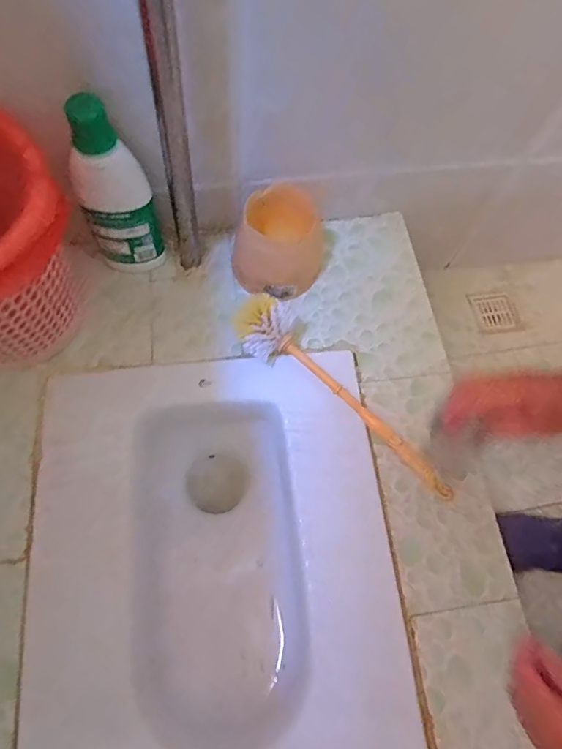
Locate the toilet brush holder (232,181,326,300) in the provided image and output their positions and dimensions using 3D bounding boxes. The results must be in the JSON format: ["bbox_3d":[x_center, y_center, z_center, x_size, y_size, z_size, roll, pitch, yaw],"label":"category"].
[{"bbox_3d":[0.001,-0.191,0.639,0.125,0.106,0.135,19,68,4],"label":"toilet brush holder"}]

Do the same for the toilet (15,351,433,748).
[{"bbox_3d":[-0.077,0.256,0.608,0.422,0.188,0.510,-6,69,-6],"label":"toilet"}]

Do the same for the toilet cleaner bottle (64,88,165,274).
[{"bbox_3d":[-0.208,-0.221,0.554,0.086,0.257,0.061,-24,71,-12],"label":"toilet cleaner bottle"}]

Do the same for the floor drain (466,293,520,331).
[{"bbox_3d":[0.434,-0.131,0.907,0.083,0.007,0.085,-4,68,-5],"label":"floor drain"}]

